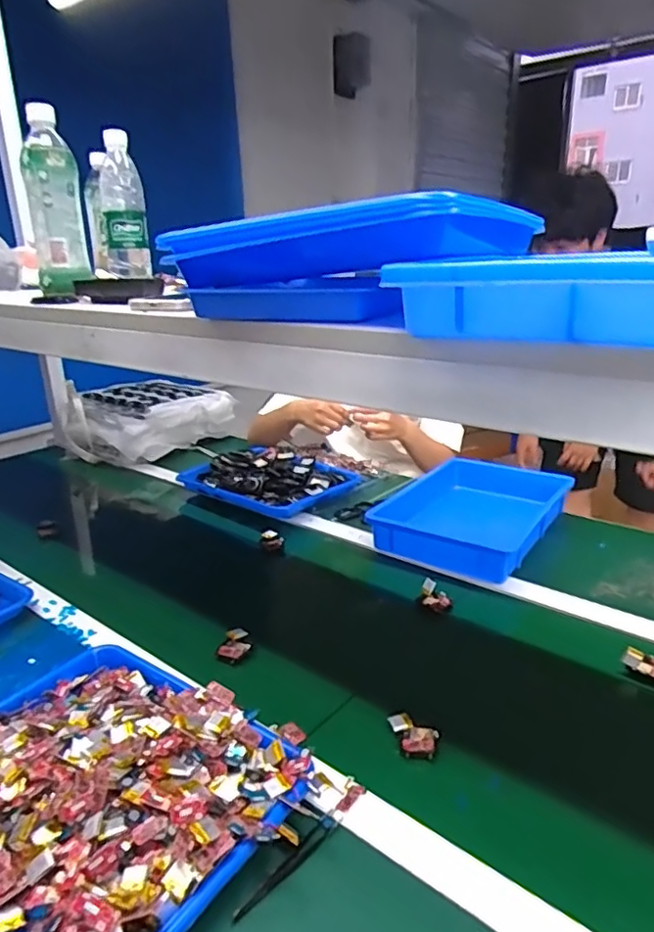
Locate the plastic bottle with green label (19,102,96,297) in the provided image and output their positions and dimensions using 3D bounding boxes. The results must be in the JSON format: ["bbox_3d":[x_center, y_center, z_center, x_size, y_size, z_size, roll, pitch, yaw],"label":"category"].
[{"bbox_3d":[-0.335,-0.322,0.744,0.064,0.206,0.070,-10,22,-21],"label":"plastic bottle with green label"}]

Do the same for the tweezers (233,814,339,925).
[{"bbox_3d":[-0.031,0.324,0.492,0.014,0.010,0.110,15,27,39],"label":"tweezers"}]

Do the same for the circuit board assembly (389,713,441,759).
[{"bbox_3d":[0.086,0.273,0.613,0.053,0.017,0.036,11,24,32],"label":"circuit board assembly"}]

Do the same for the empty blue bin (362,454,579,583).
[{"bbox_3d":[0.256,0.083,1.074,0.255,0.073,0.377,12,25,33],"label":"empty blue bin"}]

